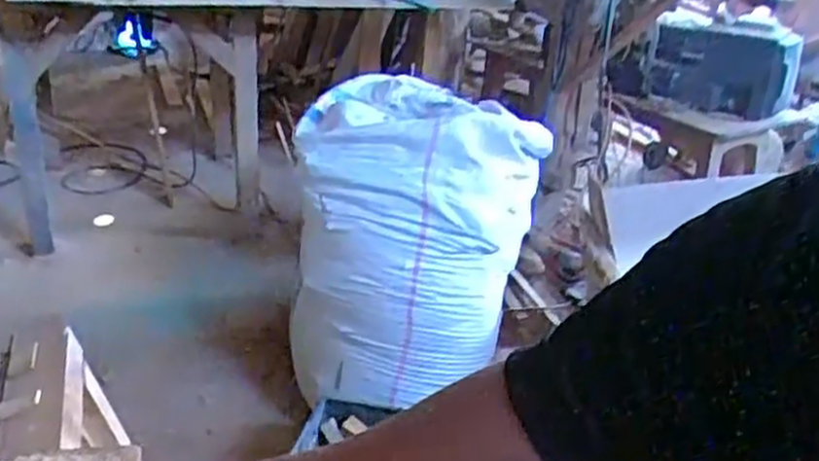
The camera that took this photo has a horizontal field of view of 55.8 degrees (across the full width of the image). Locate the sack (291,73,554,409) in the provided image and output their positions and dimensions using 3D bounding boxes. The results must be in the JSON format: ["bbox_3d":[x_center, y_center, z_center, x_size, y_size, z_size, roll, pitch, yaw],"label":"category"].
[{"bbox_3d":[0.008,0.018,1.586,0.441,0.555,0.361,10,27,6],"label":"sack"}]

